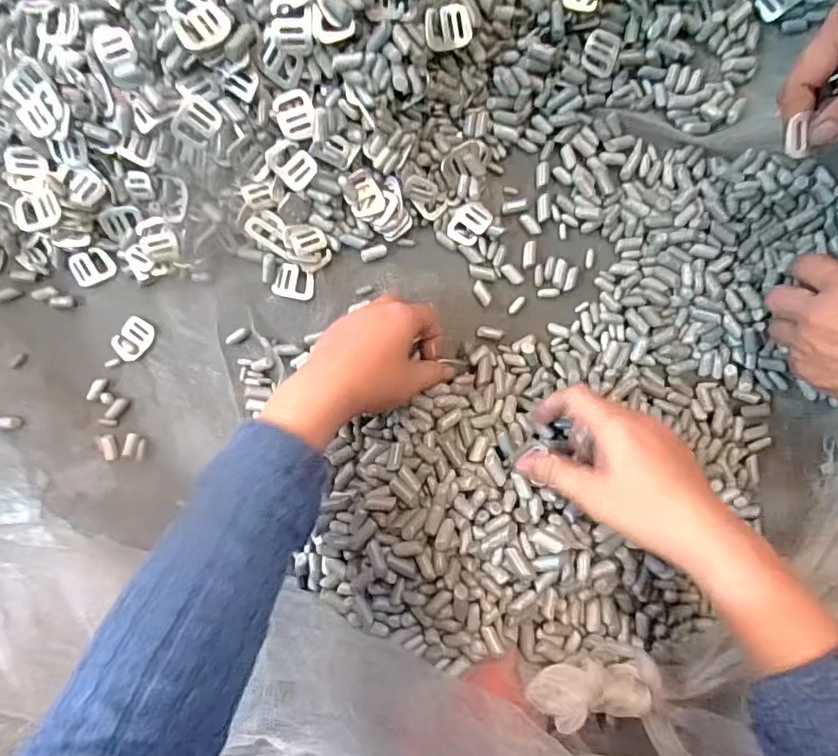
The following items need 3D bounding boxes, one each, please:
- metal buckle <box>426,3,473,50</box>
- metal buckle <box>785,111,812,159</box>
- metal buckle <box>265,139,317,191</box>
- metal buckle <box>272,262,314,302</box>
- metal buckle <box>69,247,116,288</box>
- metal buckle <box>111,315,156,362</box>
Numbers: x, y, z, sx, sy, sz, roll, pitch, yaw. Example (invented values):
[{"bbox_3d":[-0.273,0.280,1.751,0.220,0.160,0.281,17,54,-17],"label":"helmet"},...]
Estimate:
[{"bbox_3d":[0.020,-0.238,0.362,0.034,0.004,0.028,-18,104,-12],"label":"metal buckle"},{"bbox_3d":[0.224,-0.142,0.316,0.012,0.004,0.022,0,103,24],"label":"metal buckle"},{"bbox_3d":[-0.092,-0.155,0.384,0.027,0.005,0.034,-41,110,10],"label":"metal buckle"},{"bbox_3d":[-0.097,-0.075,0.419,0.031,0.004,0.025,20,90,0],"label":"metal buckle"},{"bbox_3d":[-0.266,-0.089,0.432,0.033,0.005,0.026,-20,90,0],"label":"metal buckle"},{"bbox_3d":[-0.230,-0.032,0.428,0.025,0.006,0.032,36,90,0],"label":"metal buckle"}]

